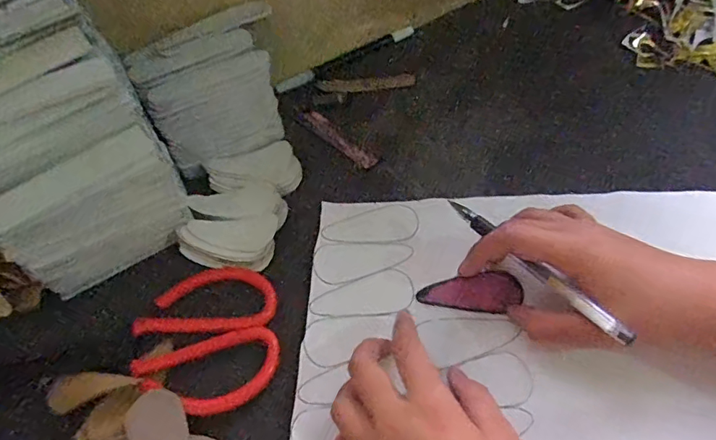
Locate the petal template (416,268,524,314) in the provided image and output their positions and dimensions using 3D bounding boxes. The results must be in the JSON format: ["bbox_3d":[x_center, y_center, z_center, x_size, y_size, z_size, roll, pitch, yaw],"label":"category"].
[{"bbox_3d":[0.076,0.050,0.338,0.068,0.004,0.024,0,58,7],"label":"petal template"}]

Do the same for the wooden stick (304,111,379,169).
[{"bbox_3d":[-0.015,-0.069,0.428,0.015,0.004,0.081,-41,63,-20],"label":"wooden stick"}]

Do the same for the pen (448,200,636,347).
[{"bbox_3d":[0.105,0.026,0.302,0.010,0.008,0.133,-33,51,-17],"label":"pen"}]

